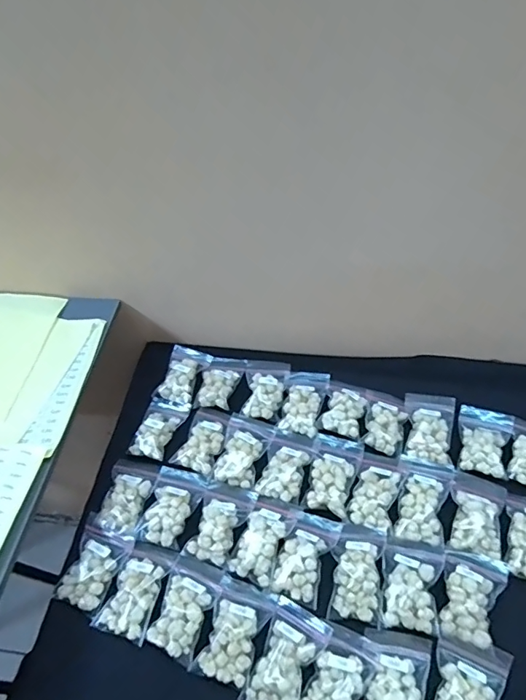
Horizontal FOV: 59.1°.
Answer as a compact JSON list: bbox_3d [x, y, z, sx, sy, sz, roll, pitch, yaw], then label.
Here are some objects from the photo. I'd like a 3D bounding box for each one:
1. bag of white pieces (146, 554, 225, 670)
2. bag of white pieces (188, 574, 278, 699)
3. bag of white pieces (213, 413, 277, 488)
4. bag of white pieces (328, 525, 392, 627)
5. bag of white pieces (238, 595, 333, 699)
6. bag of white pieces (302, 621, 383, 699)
[{"bbox_3d":[-0.064,0.209,0.378,0.045,0.015,0.069,16,55,16],"label":"bag of white pieces"},{"bbox_3d":[-0.024,0.222,0.364,0.045,0.017,0.070,16,55,16],"label":"bag of white pieces"},{"bbox_3d":[-0.018,0.100,0.462,0.045,0.013,0.072,12,54,14],"label":"bag of white pieces"},{"bbox_3d":[0.079,0.185,0.386,0.042,0.015,0.072,10,53,12],"label":"bag of white pieces"},{"bbox_3d":[0.019,0.235,0.353,0.044,0.018,0.074,19,56,18],"label":"bag of white pieces"},{"bbox_3d":[0.057,0.245,0.338,0.043,0.012,0.071,20,56,19],"label":"bag of white pieces"}]

